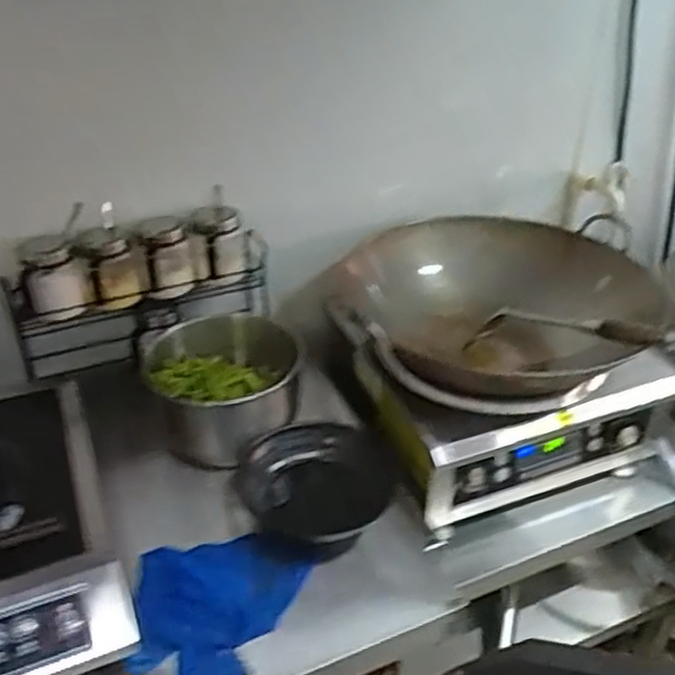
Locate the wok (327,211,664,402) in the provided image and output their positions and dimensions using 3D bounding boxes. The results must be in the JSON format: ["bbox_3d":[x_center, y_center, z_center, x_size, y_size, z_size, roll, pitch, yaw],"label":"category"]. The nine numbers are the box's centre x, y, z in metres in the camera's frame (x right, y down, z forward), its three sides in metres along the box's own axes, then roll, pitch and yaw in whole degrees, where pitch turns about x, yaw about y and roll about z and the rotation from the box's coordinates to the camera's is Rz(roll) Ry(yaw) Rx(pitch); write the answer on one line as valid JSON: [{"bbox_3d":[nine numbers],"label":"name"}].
[{"bbox_3d":[0.234,-0.017,1.069,0.442,0.173,0.394,-1,36,-4],"label":"wok"}]

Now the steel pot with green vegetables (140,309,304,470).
[{"bbox_3d":[-0.150,0.073,0.972,0.196,0.129,0.199,1,35,-1],"label":"steel pot with green vegetables"}]

